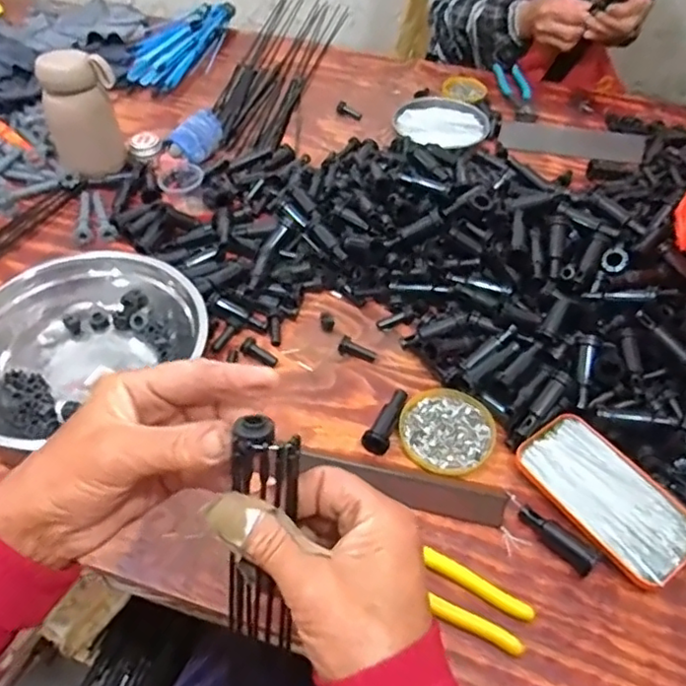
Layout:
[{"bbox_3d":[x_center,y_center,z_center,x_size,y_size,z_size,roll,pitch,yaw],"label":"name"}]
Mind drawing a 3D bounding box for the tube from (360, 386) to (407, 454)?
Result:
[{"bbox_3d":[0.040,0.069,0.559,0.022,0.018,0.070,21,52,15],"label":"tube"}]

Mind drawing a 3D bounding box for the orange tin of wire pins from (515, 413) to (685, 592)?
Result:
[{"bbox_3d":[0.217,0.122,0.503,0.075,0.014,0.142,-26,55,-23],"label":"orange tin of wire pins"}]

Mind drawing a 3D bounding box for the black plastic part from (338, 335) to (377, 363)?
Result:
[{"bbox_3d":[0.015,0.007,0.612,0.037,0.012,0.016,23,52,-2],"label":"black plastic part"}]

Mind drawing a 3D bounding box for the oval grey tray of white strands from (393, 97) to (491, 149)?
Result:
[{"bbox_3d":[0.146,-0.323,0.897,0.128,0.017,0.131,14,50,9],"label":"oval grey tray of white strands"}]

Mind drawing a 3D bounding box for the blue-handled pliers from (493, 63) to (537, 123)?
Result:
[{"bbox_3d":[0.269,-0.391,0.964,0.051,0.017,0.185,1,50,0],"label":"blue-handled pliers"}]

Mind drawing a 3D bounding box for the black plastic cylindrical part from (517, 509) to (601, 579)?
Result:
[{"bbox_3d":[0.168,0.152,0.481,0.016,0.017,0.064,-34,58,-27],"label":"black plastic cylindrical part"}]

